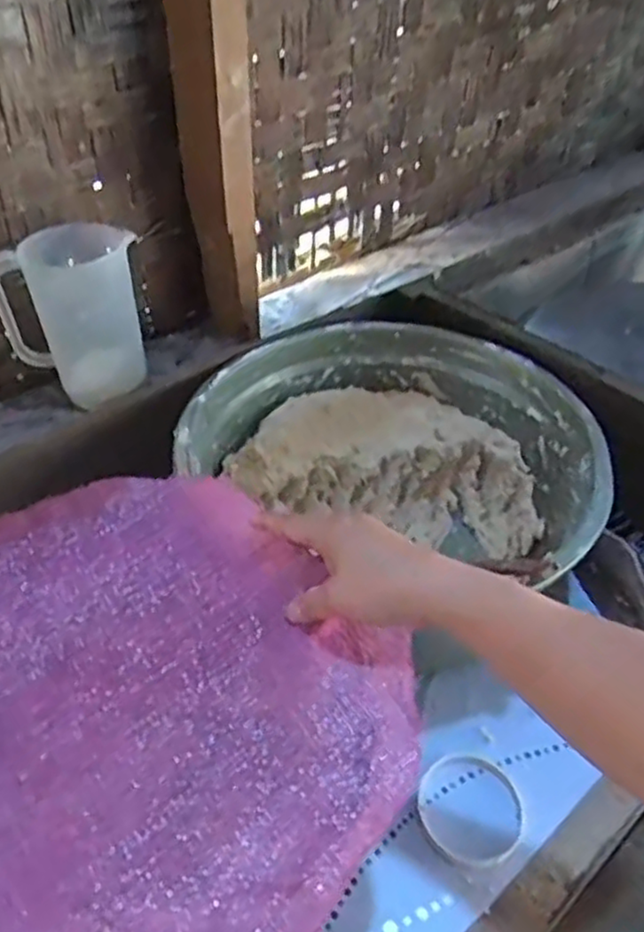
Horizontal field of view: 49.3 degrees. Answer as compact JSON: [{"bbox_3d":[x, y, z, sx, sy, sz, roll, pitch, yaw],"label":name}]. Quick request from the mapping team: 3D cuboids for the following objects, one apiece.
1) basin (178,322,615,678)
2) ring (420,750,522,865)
[{"bbox_3d":[0.076,0.018,0.743,0.368,0.168,0.376,1,43,-1],"label":"basin"},{"bbox_3d":[0.125,0.284,0.587,0.087,0.008,0.091,1,43,-1],"label":"ring"}]

